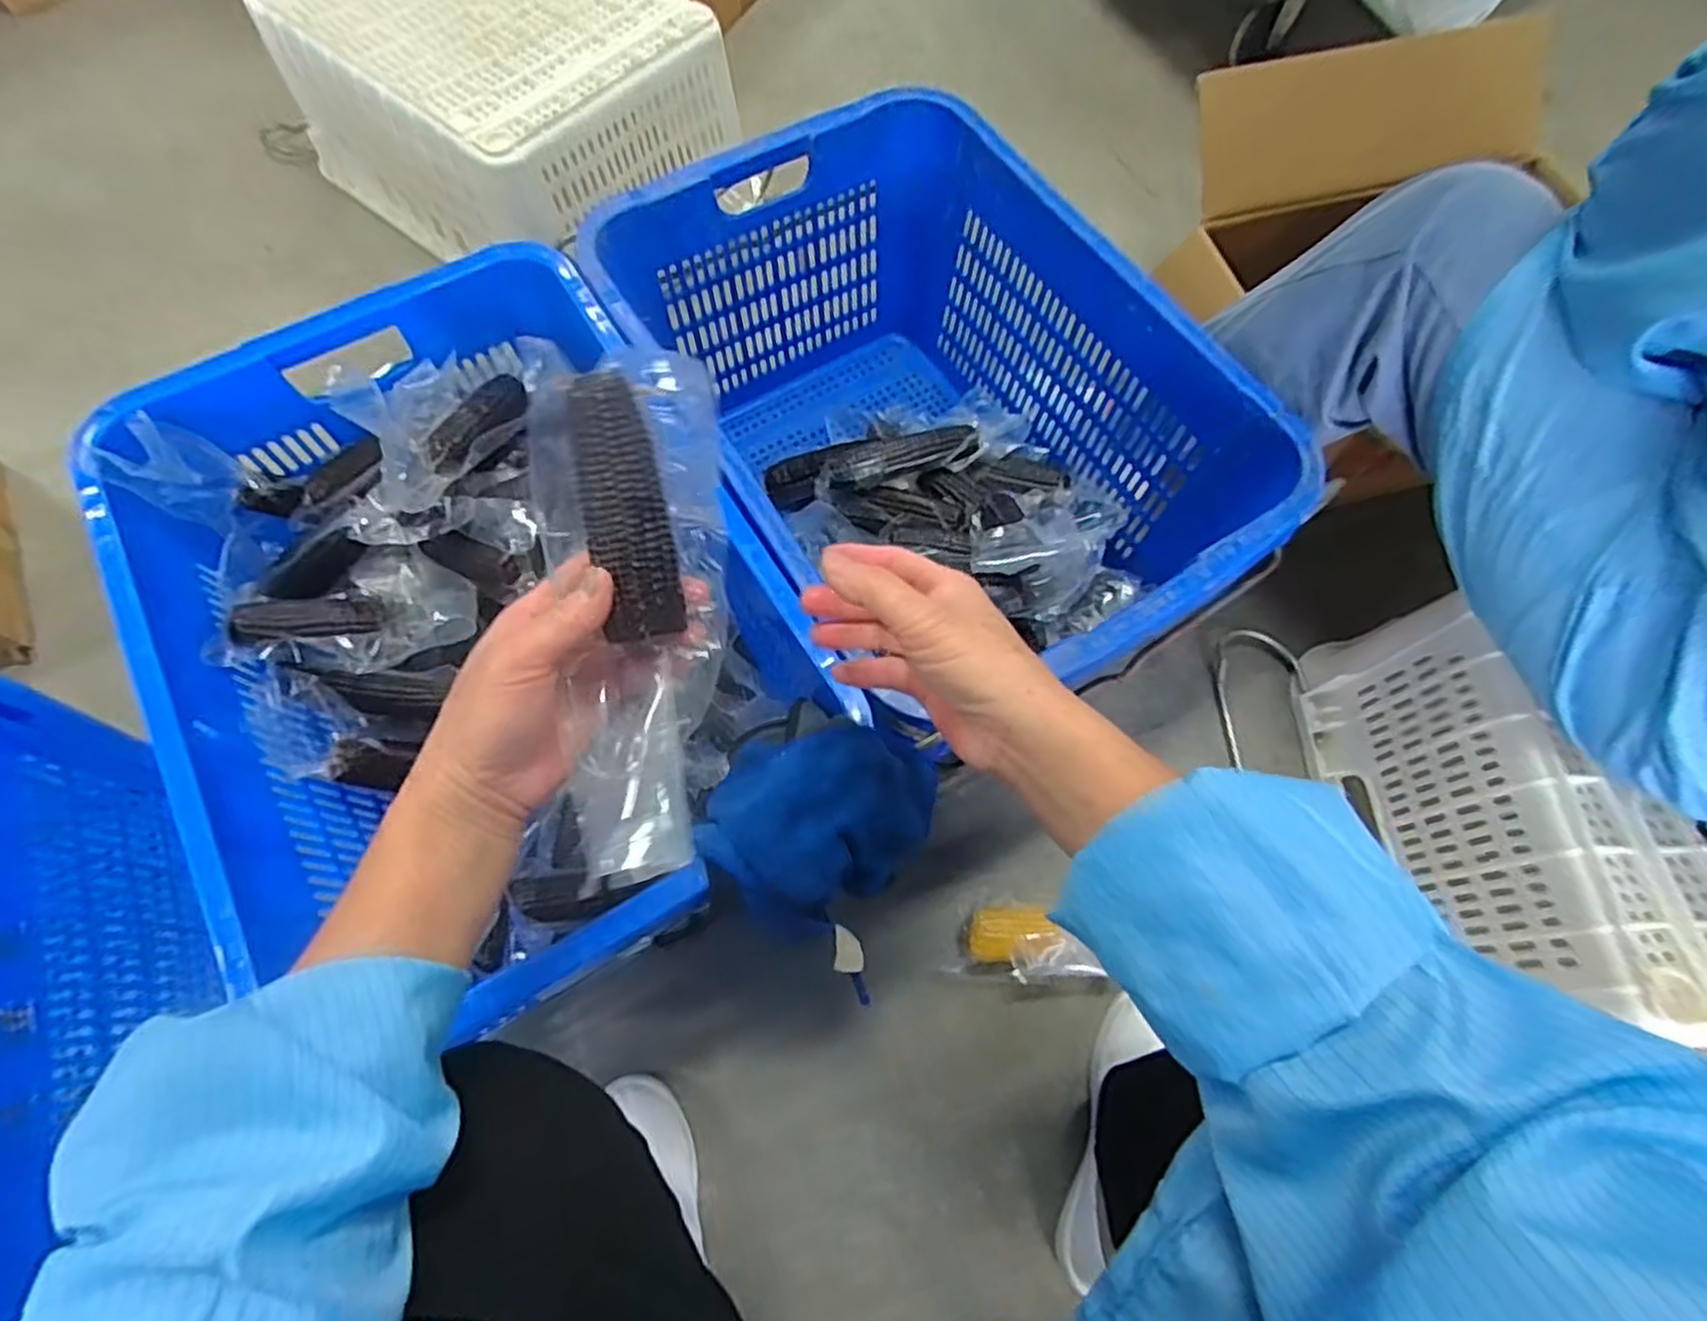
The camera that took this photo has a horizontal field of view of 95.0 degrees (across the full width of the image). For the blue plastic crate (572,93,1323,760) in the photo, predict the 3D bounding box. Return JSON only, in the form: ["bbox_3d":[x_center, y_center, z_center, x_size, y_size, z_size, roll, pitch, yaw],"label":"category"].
[{"bbox_3d":[0.068,-0.217,0.813,0.425,0.300,0.615,-36,72,-14],"label":"blue plastic crate"}]

